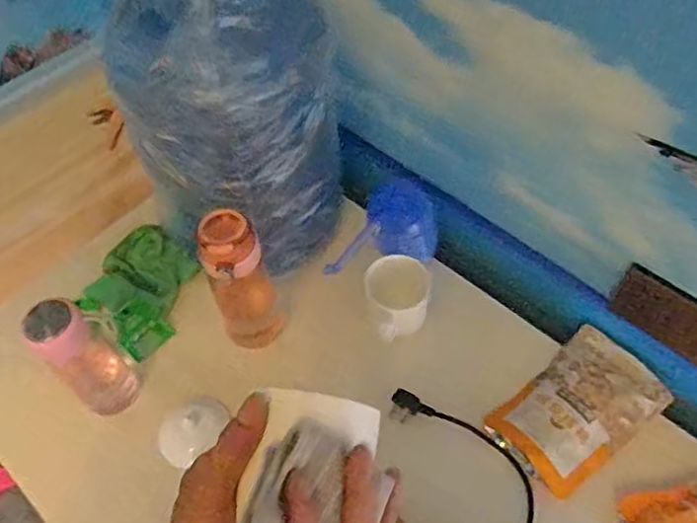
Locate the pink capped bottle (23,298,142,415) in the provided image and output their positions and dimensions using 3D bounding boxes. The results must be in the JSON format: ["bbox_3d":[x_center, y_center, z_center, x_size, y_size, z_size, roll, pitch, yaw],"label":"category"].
[{"bbox_3d":[-0.316,0.110,0.742,0.077,0.197,0.068,-34,61,-21],"label":"pink capped bottle"}]

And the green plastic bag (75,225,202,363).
[{"bbox_3d":[-0.300,0.035,0.892,0.167,0.046,0.155,33,62,22],"label":"green plastic bag"}]

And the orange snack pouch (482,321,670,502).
[{"bbox_3d":[0.288,0.182,0.774,0.214,0.034,0.132,-36,62,-22],"label":"orange snack pouch"}]

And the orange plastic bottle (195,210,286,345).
[{"bbox_3d":[-0.128,0.031,0.765,0.076,0.223,0.075,-16,56,-10],"label":"orange plastic bottle"}]

